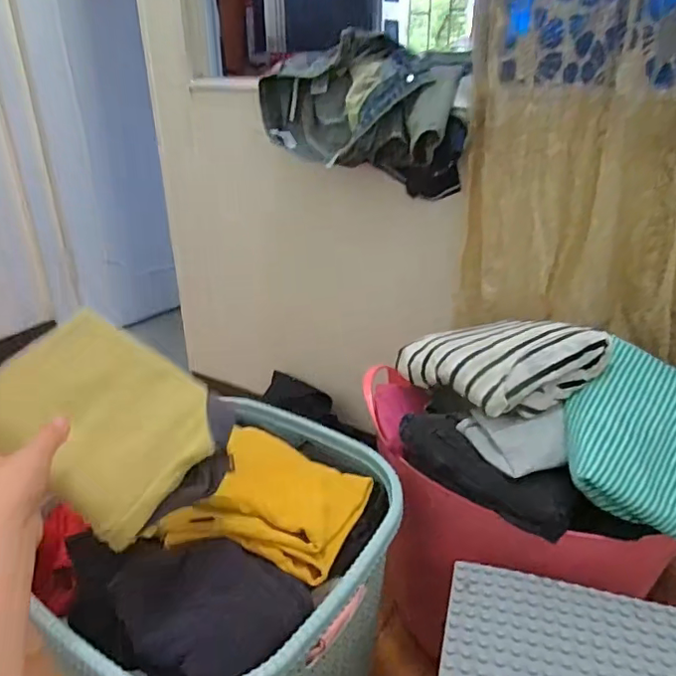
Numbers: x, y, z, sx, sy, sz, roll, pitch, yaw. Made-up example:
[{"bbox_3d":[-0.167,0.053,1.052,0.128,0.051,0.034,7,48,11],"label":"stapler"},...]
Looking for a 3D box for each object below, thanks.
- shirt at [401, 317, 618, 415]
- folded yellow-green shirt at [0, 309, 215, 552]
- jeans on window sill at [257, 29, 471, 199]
[{"bbox_3d":[0.213,0.026,0.764,0.170,0.074,0.243,-42,41,-16],"label":"shirt"},{"bbox_3d":[-0.221,0.073,0.521,0.190,0.021,0.160,34,50,-1],"label":"folded yellow-green shirt"},{"bbox_3d":[0.042,-0.366,0.932,0.350,0.211,0.162,20,33,33],"label":"jeans on window sill"}]

